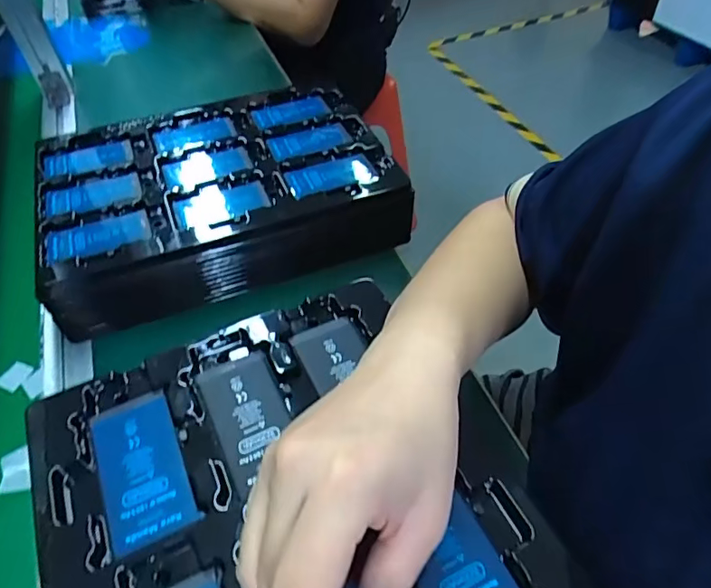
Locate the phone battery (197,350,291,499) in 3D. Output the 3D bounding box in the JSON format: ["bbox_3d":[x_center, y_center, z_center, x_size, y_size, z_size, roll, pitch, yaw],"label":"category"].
[{"bbox_3d":[-0.061,0.069,0.299,0.042,0.004,0.082,-22,52,-16],"label":"phone battery"}]

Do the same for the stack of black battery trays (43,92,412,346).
[{"bbox_3d":[-0.135,-0.102,0.531,0.332,0.068,0.241,-17,50,-11],"label":"stack of black battery trays"}]

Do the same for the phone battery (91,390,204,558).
[{"bbox_3d":[-0.116,0.091,0.280,0.042,0.004,0.084,-22,52,-16],"label":"phone battery"}]

